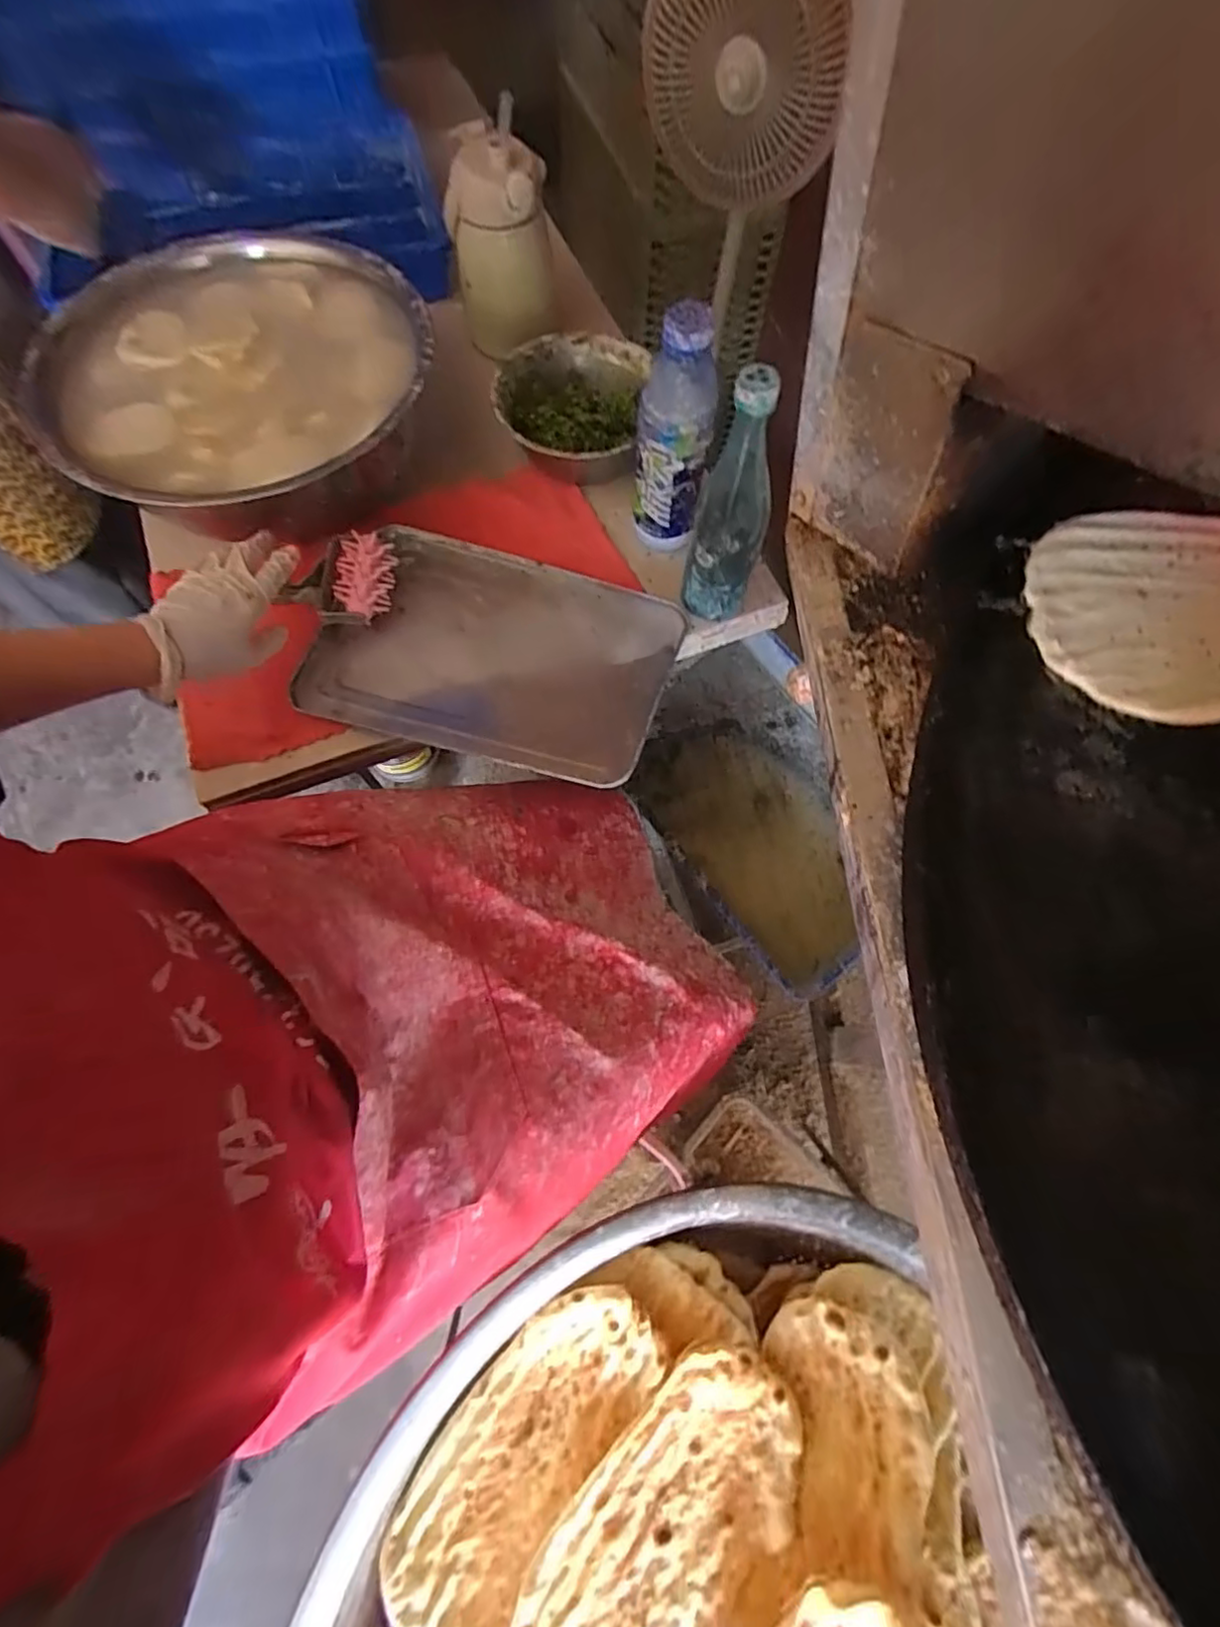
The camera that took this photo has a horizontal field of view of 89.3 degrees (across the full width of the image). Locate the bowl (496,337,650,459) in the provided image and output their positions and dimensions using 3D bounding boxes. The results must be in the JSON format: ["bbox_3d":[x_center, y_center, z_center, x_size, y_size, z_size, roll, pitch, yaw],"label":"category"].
[{"bbox_3d":[-0.047,-0.442,0.684,0.157,0.063,0.173,9,69,3],"label":"bowl"}]

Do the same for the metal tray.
[{"bbox_3d":[-0.116,-0.159,0.603,0.339,0.030,0.228,17,70,6],"label":"metal tray"}]

